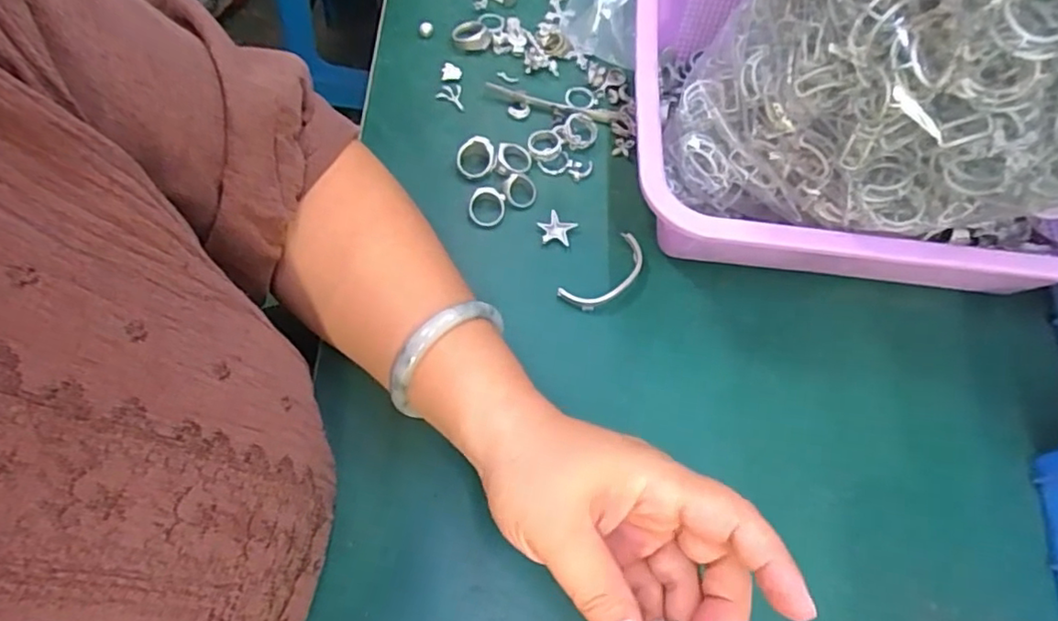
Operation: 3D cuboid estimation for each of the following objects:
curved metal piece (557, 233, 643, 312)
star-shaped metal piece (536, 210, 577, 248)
[{"bbox_3d":[0.049,-0.023,0.382,0.026,0.007,0.065,43,70,15],"label":"curved metal piece"},{"bbox_3d":[0.018,-0.051,0.394,0.022,0.006,0.022,34,68,11],"label":"star-shaped metal piece"}]

